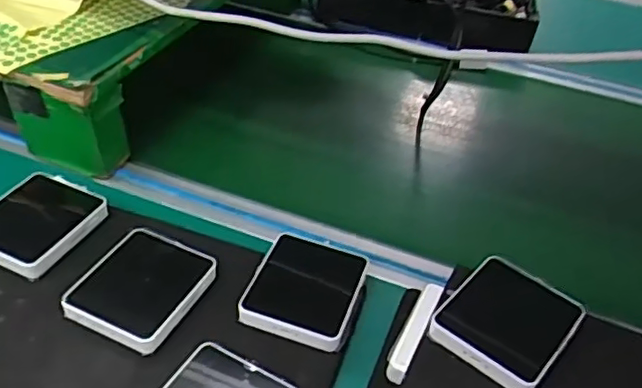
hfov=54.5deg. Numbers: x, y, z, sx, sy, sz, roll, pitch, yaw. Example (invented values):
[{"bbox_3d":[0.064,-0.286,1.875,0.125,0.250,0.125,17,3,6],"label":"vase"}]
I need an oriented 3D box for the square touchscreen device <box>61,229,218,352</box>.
[{"bbox_3d":[-0.144,0.075,0.506,0.086,0.017,0.103,20,43,15],"label":"square touchscreen device"}]

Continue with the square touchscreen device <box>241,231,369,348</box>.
[{"bbox_3d":[-0.012,0.077,0.523,0.088,0.017,0.108,15,42,10],"label":"square touchscreen device"}]

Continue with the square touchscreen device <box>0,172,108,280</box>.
[{"bbox_3d":[-0.254,0.023,0.552,0.087,0.017,0.105,20,43,16],"label":"square touchscreen device"}]

